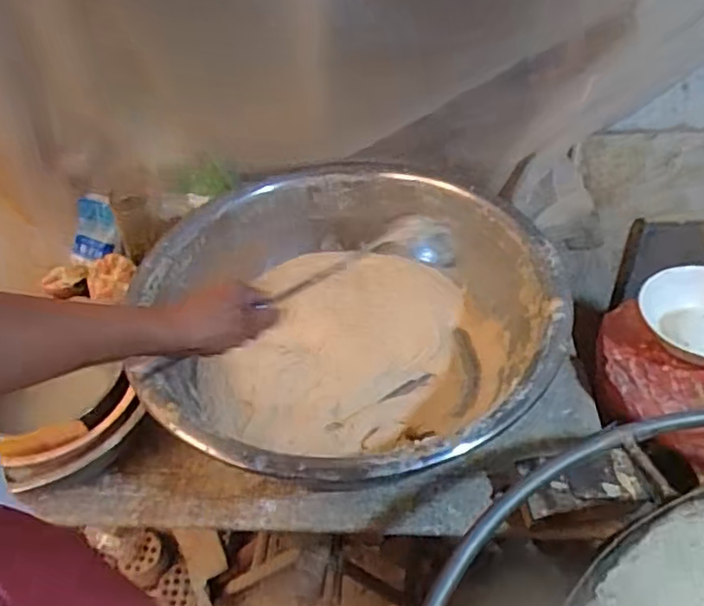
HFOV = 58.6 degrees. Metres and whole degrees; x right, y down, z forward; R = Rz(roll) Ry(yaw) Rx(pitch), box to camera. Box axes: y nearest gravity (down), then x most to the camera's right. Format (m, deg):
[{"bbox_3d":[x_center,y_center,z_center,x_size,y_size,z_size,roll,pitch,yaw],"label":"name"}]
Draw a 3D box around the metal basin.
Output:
[{"bbox_3d":[-0.002,0.033,0.940,0.585,0.191,0.580,-1,44,1],"label":"metal basin"}]

